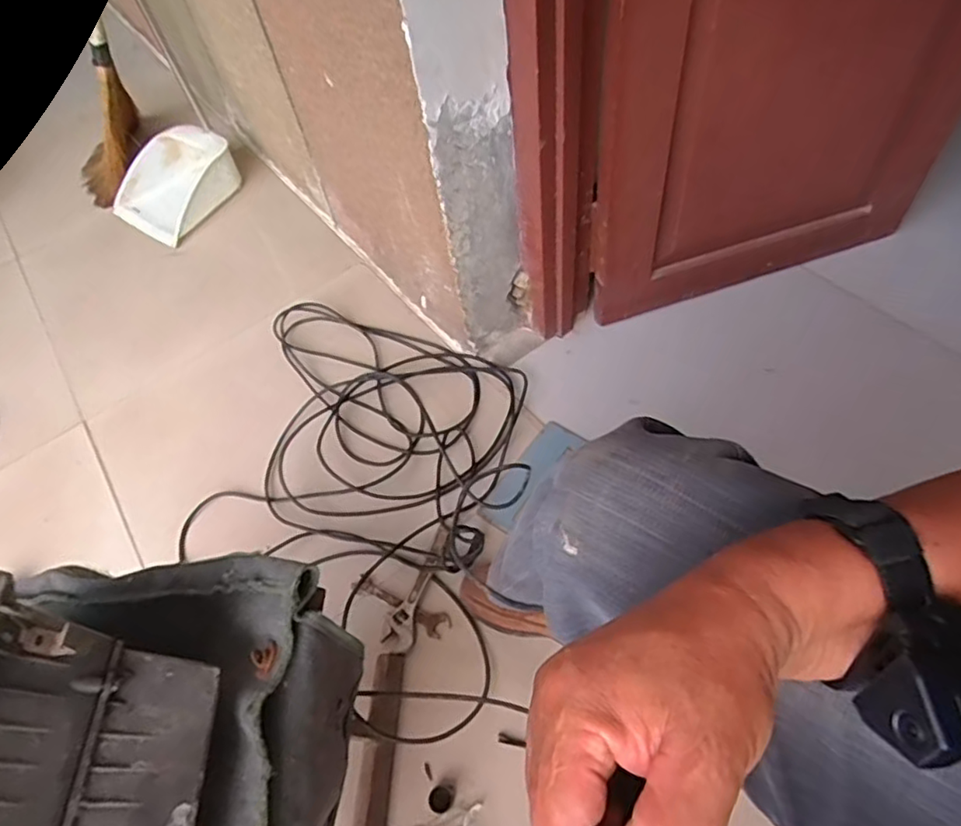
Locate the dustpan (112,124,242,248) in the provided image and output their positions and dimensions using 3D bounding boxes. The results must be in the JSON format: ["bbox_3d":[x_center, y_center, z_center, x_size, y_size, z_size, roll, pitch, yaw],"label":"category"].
[{"bbox_3d":[-0.698,-0.531,1.397,0.228,0.140,0.250,29,63,24],"label":"dustpan"}]

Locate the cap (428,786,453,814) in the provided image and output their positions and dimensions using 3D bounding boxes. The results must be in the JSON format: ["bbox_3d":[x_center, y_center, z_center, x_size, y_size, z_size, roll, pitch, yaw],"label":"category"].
[{"bbox_3d":[-0.046,0.444,0.703,0.026,0.008,0.026,-1,55,2],"label":"cap"}]

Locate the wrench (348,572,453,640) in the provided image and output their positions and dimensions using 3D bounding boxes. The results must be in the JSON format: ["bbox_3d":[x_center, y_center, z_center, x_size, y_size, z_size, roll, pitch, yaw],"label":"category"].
[{"bbox_3d":[-0.109,0.262,0.844,0.148,0.007,0.036,25,60,19],"label":"wrench"}]

